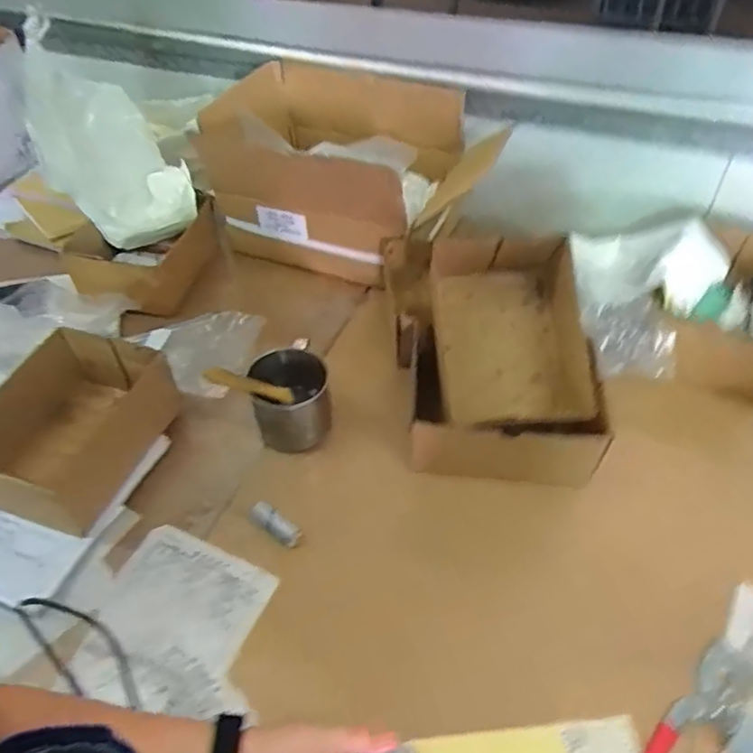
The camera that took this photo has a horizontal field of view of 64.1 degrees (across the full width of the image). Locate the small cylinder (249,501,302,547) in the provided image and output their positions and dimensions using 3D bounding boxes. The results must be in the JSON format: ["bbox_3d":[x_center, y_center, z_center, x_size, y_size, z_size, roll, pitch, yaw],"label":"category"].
[{"bbox_3d":[-0.104,0.153,0.619,0.058,0.022,0.023,36,56,5],"label":"small cylinder"}]

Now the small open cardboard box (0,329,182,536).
[{"bbox_3d":[-0.343,0.054,0.666,0.162,0.099,0.200,14,50,14],"label":"small open cardboard box"}]

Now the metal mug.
[{"bbox_3d":[-0.096,0.025,0.694,0.086,0.085,0.101,-7,48,-5],"label":"metal mug"}]

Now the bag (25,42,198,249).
[{"bbox_3d":[-0.405,-0.329,0.882,0.160,0.198,0.278,-31,54,-24],"label":"bag"}]

